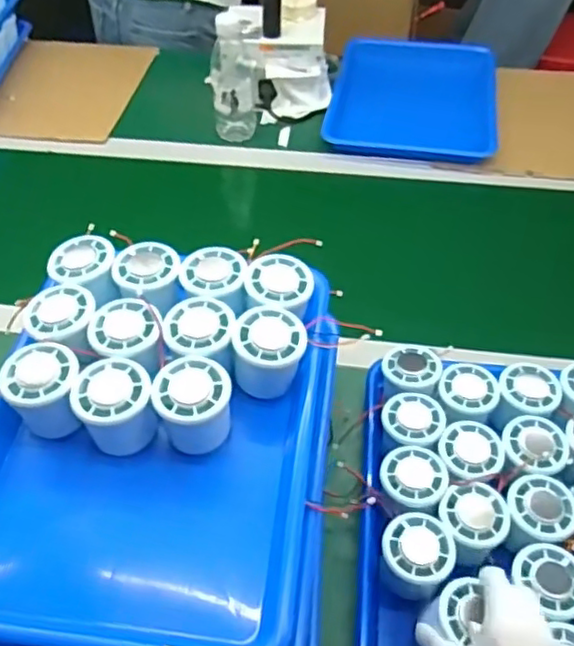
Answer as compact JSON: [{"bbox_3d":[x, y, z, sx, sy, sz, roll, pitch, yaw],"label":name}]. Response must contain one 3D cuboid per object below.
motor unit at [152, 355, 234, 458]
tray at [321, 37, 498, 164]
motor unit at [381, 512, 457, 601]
[{"bbox_3d":[-0.069,0.067,0.498,0.055,0.061,0.058,-12,50,-7],"label":"motor unit"},{"bbox_3d":[0.204,-0.370,1.038,0.252,0.024,0.316,7,50,9],"label":"tray"},{"bbox_3d":[0.108,0.194,0.538,0.055,0.052,0.055,-1,50,2],"label":"motor unit"}]

